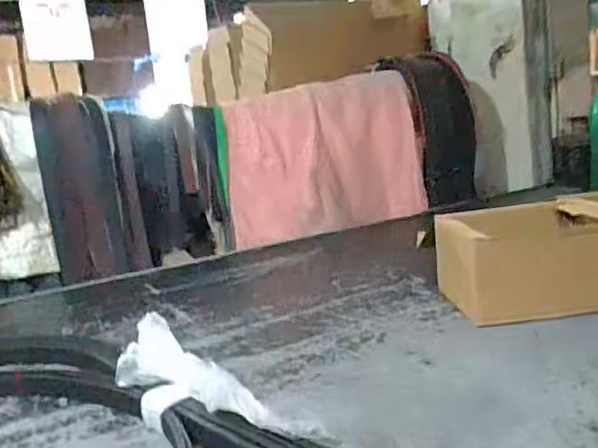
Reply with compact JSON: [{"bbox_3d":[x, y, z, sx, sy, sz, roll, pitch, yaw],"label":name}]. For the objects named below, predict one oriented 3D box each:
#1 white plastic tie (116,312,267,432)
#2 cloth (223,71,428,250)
[{"bbox_3d":[-0.124,0.182,0.680,0.072,0.103,0.250,-17,14,-41],"label":"white plastic tie"},{"bbox_3d":[0.087,-0.203,1.796,0.619,0.412,0.155,-9,11,-16],"label":"cloth"}]

